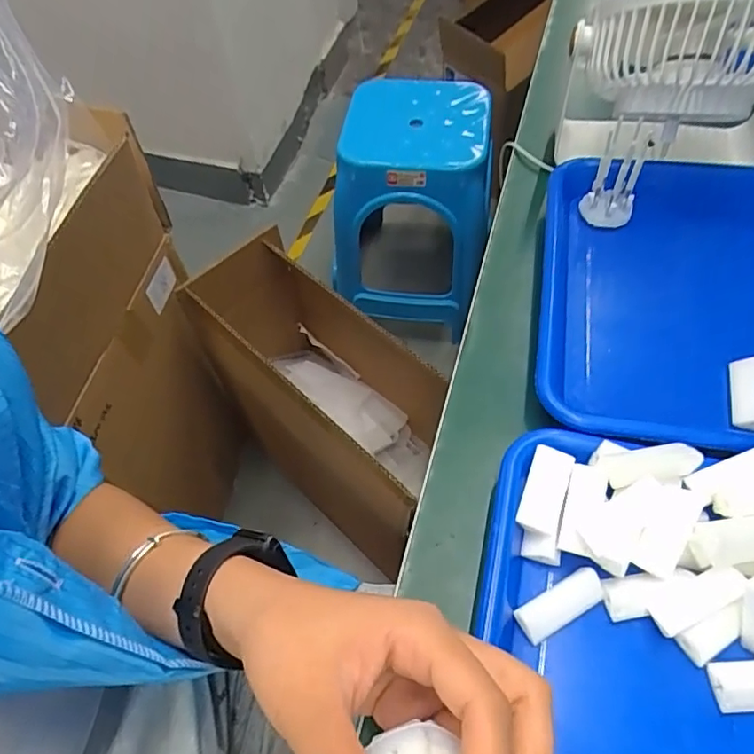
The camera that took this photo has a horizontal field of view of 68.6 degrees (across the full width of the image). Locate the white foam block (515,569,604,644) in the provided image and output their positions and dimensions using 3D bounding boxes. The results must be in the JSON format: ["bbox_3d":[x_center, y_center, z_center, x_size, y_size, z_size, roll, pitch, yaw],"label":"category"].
[{"bbox_3d":[0.095,0.117,0.284,0.046,0.011,0.017,-25,59,-12],"label":"white foam block"}]

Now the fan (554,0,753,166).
[{"bbox_3d":[0.231,-0.216,0.419,0.164,0.144,0.135,14,59,13],"label":"fan"}]

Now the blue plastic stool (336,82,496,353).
[{"bbox_3d":[0.062,-0.352,1.169,0.319,0.388,0.294,2,57,5],"label":"blue plastic stool"}]

